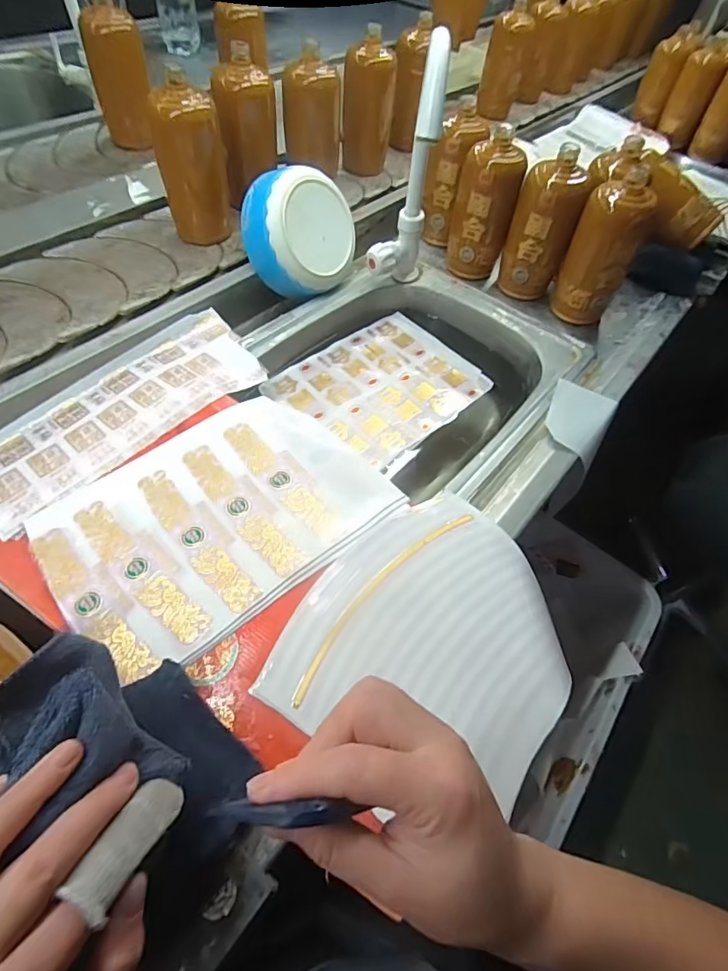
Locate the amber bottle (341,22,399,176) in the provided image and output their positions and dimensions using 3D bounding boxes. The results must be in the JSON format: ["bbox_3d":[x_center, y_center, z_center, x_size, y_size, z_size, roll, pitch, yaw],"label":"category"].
[{"bbox_3d":[0.003,-0.618,0.792,0.071,0.161,0.069,4,56,-6],"label":"amber bottle"}]

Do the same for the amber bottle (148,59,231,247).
[{"bbox_3d":[-0.222,-0.417,0.630,0.064,0.171,0.066,1,58,-2],"label":"amber bottle"}]

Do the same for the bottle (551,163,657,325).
[{"bbox_3d":[0.310,-0.301,0.632,0.077,0.170,0.060,5,56,-5],"label":"bottle"}]

